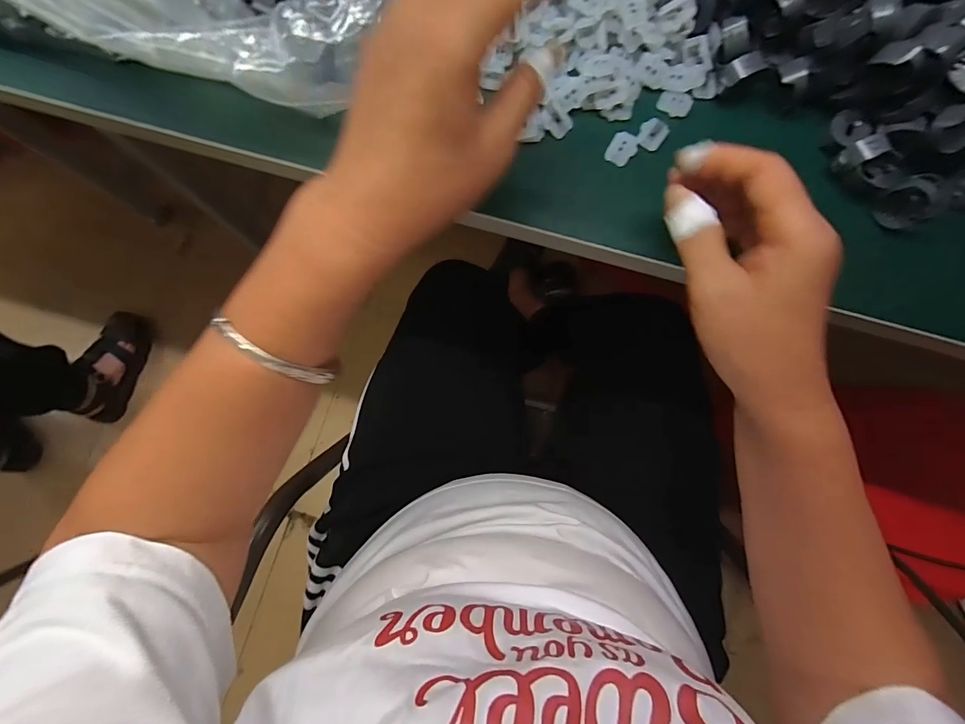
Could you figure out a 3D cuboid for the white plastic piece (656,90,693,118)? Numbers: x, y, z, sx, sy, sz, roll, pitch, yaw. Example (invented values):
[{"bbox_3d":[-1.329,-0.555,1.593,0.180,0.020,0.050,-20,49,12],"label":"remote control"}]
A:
[{"bbox_3d":[0.136,-0.183,0.294,0.023,0.004,0.017,5,93,8],"label":"white plastic piece"}]

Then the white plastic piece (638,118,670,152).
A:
[{"bbox_3d":[0.118,-0.159,0.287,0.018,0.004,0.023,36,83,5],"label":"white plastic piece"}]

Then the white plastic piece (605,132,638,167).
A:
[{"bbox_3d":[0.097,-0.148,0.288,0.018,0.007,0.020,27,82,4],"label":"white plastic piece"}]

